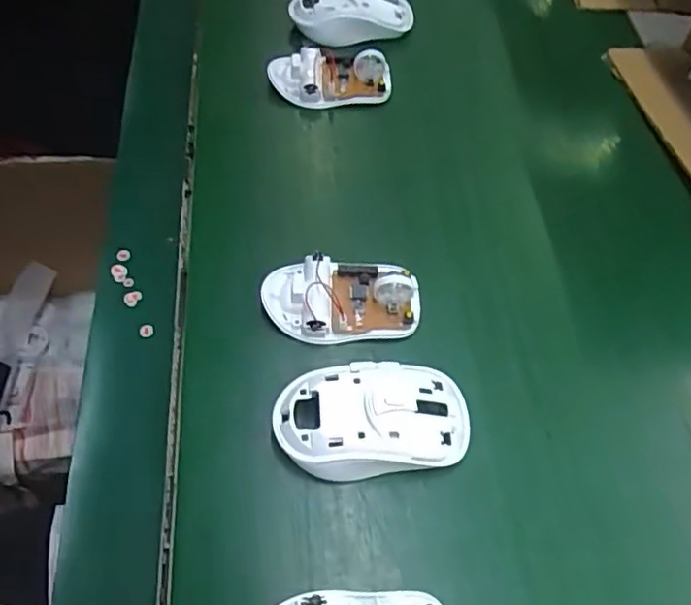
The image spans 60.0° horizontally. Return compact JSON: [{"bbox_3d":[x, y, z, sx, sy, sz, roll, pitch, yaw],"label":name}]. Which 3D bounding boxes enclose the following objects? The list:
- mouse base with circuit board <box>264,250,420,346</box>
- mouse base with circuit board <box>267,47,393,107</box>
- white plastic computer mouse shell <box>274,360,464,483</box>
[{"bbox_3d":[-0.002,-0.005,0.369,0.093,0.026,0.054,-2,59,-3],"label":"mouse base with circuit board"},{"bbox_3d":[-0.011,-0.183,0.477,0.096,0.030,0.045,-6,59,-5],"label":"mouse base with circuit board"},{"bbox_3d":[0.016,0.063,0.326,0.104,0.031,0.057,-5,59,-5],"label":"white plastic computer mouse shell"}]

